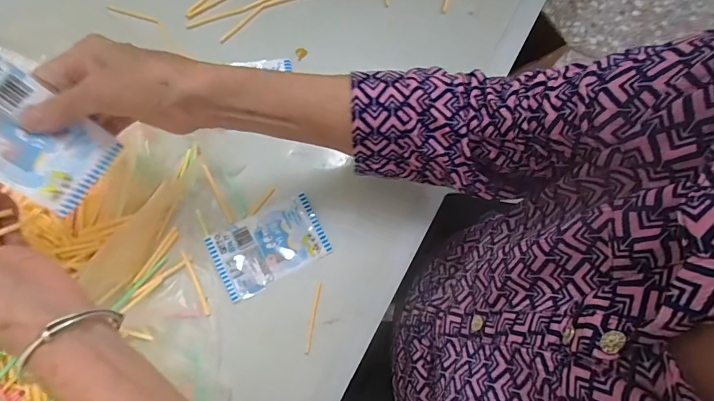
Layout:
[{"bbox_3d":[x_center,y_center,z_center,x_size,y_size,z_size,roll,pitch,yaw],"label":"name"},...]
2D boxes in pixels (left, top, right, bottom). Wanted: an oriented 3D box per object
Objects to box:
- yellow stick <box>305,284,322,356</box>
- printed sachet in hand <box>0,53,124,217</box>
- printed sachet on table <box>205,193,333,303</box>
[{"bbox_3d":[-0.041,0.109,0.392,0.006,0.004,0.064,10,75,2],"label":"yellow stick"},{"bbox_3d":[-0.223,-0.045,0.279,0.105,0.008,0.065,40,65,-27],"label":"printed sachet in hand"},{"bbox_3d":[-0.084,0.043,0.405,0.102,0.006,0.066,-26,78,-8],"label":"printed sachet on table"}]

